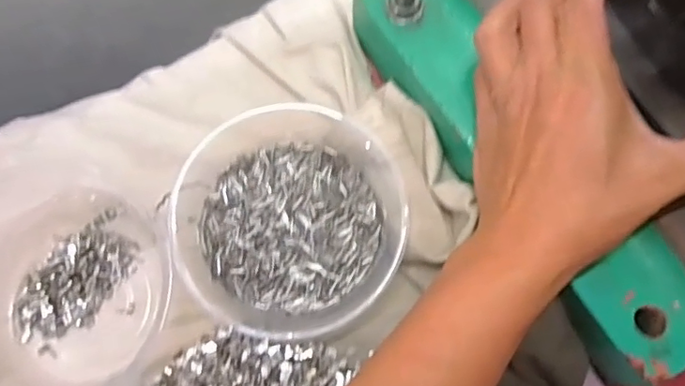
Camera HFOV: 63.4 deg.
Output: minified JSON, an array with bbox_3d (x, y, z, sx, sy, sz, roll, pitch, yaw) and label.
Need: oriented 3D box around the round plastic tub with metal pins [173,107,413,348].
[{"bbox_3d":[-0.028,0.009,0.311,0.122,0.047,0.134,0,74,1],"label":"round plastic tub with metal pins"}]

